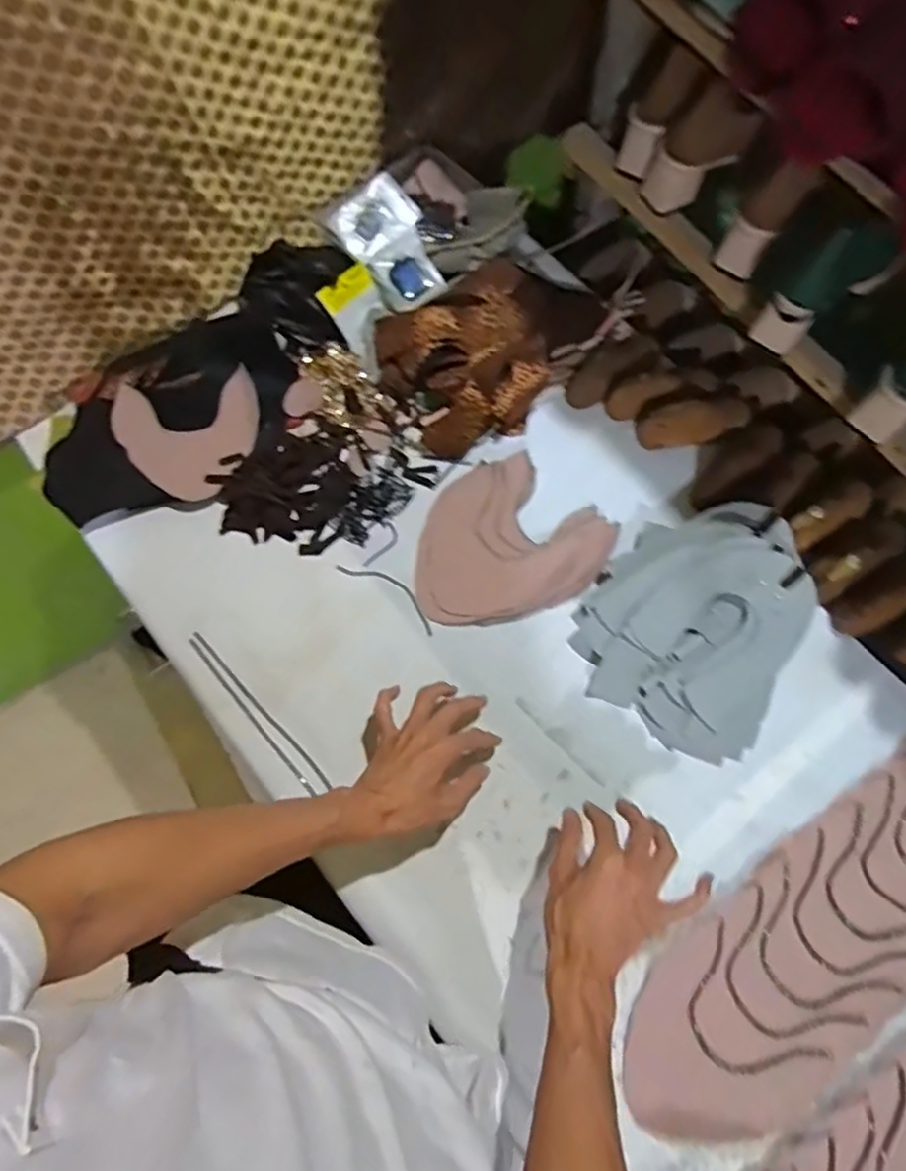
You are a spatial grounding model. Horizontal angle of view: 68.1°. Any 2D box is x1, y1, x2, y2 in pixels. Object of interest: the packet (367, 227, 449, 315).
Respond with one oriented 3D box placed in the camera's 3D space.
[{"bbox_3d":[-0.060,-0.386,0.836,0.079,0.030,0.084,-29,72,-8],"label":"packet"}]

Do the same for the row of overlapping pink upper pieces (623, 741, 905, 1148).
[{"bbox_3d":[0.348,0.332,0.623,0.441,0.012,0.161,-35,73,-10],"label":"row of overlapping pink upper pieces"}]

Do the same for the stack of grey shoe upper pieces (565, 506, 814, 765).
[{"bbox_3d":[0.255,0.030,0.687,0.208,0.087,0.245,34,75,13],"label":"stack of grey shoe upper pieces"}]

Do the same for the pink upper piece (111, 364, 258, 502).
[{"bbox_3d":[-0.313,-0.180,0.793,0.158,0.018,0.164,-12,70,-2],"label":"pink upper piece"}]

